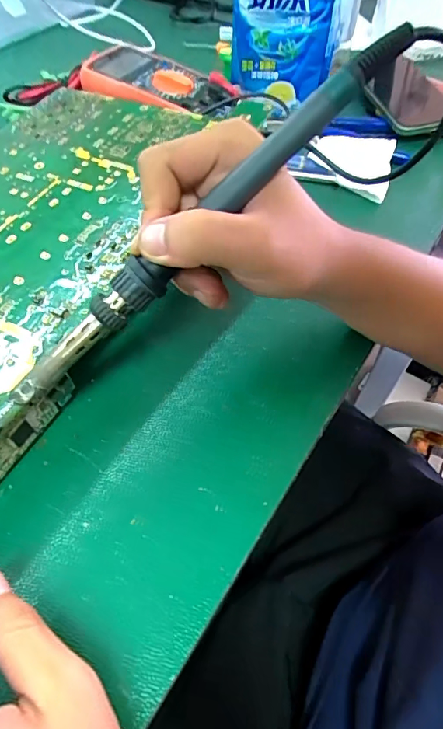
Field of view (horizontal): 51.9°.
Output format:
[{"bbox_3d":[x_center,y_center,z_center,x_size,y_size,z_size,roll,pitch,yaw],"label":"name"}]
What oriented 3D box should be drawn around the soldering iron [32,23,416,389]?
[{"bbox_3d":[-0.005,-0.064,0.201,0.219,0.016,0.014,-43,61,6],"label":"soldering iron"}]

